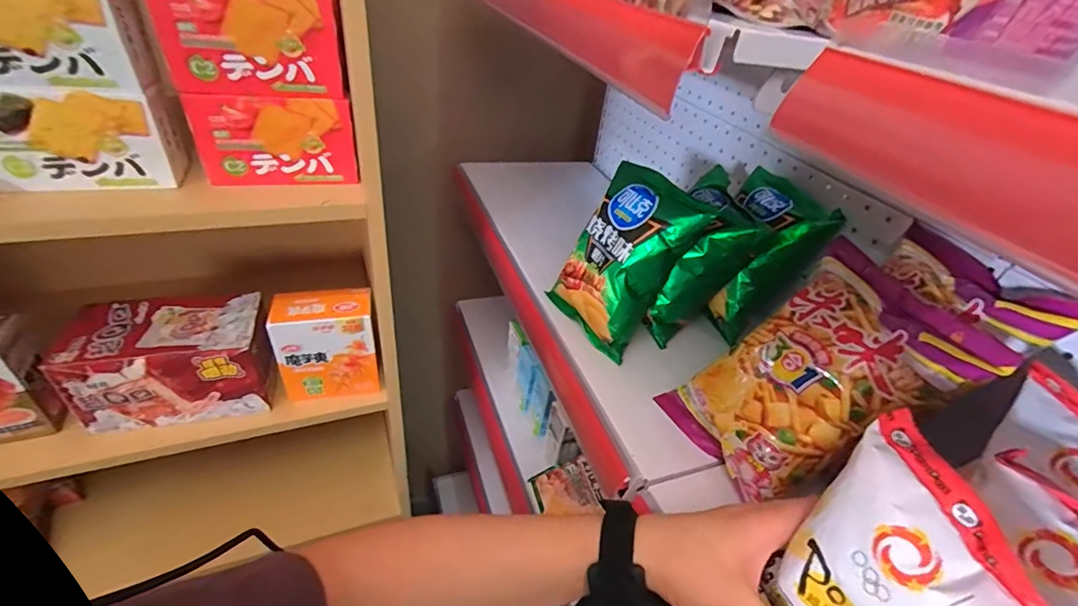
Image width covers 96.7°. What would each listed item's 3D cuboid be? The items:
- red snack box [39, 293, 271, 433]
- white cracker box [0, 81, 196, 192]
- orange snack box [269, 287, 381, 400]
[{"bbox_3d":[-0.471,0.078,0.626,0.208,0.132,0.101,-9,38,-17],"label":"red snack box"},{"bbox_3d":[-0.433,-0.159,0.459,0.163,0.088,0.048,-6,38,-13],"label":"white cracker box"},{"bbox_3d":[-0.288,0.059,0.661,0.120,0.146,0.051,-7,38,-14],"label":"orange snack box"}]

